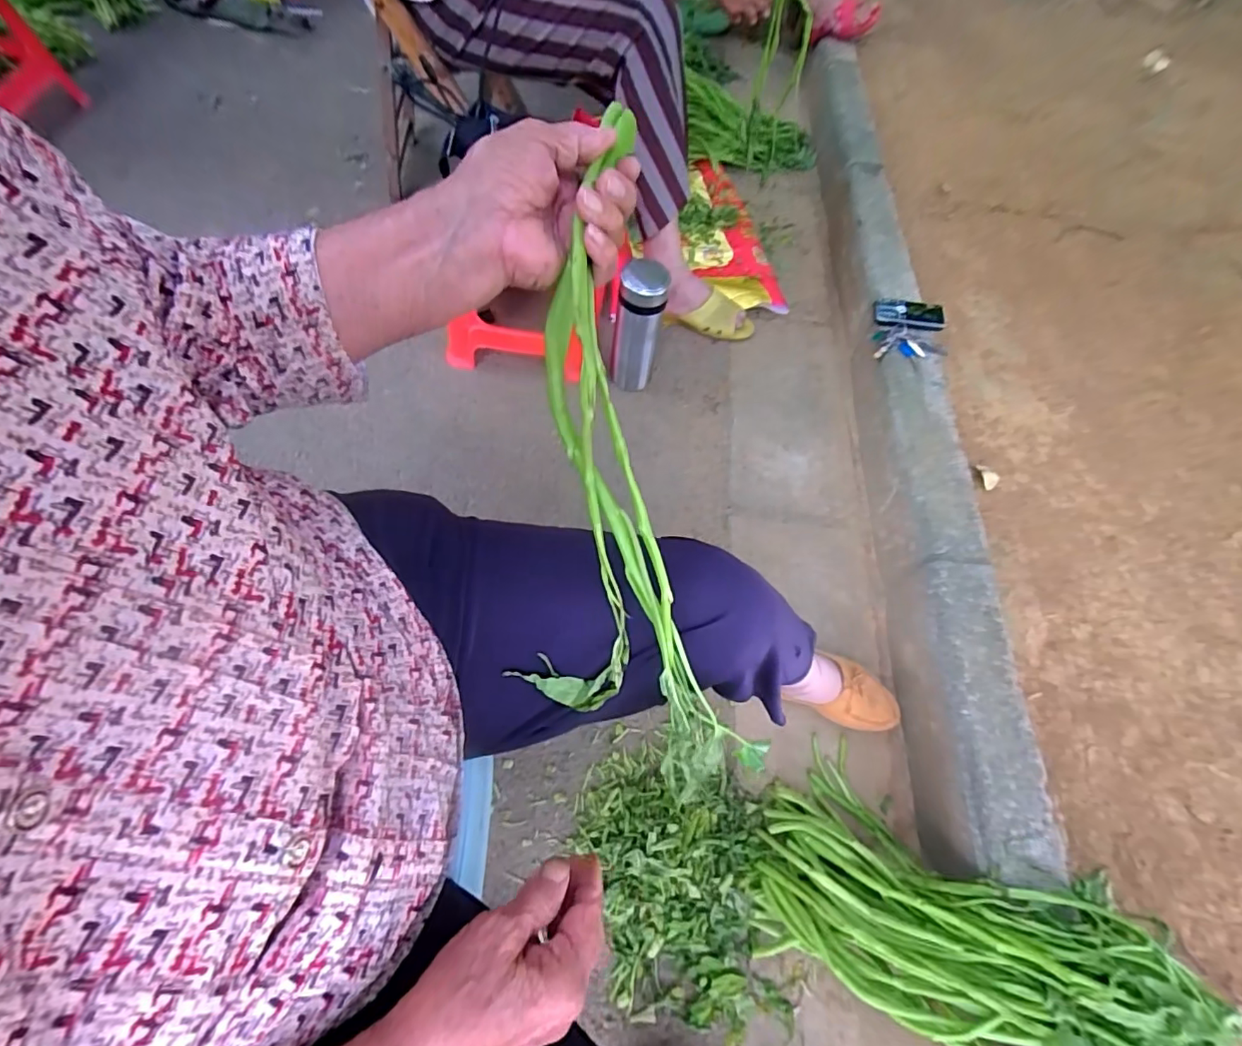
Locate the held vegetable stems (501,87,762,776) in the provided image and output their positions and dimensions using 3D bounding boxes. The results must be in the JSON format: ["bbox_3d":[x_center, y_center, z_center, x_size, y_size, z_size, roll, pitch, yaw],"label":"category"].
[{"bbox_3d":[-0.015,-0.001,0.362,0.145,0.055,0.462,-15,105,-10],"label":"held vegetable stems"}]

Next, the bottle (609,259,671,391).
[{"bbox_3d":[0.032,-0.346,0.956,0.079,0.221,0.083,12,62,1],"label":"bottle"}]

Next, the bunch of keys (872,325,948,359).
[{"bbox_3d":[0.498,-0.307,0.938,0.119,0.026,0.060,28,65,28],"label":"bunch of keys"}]

